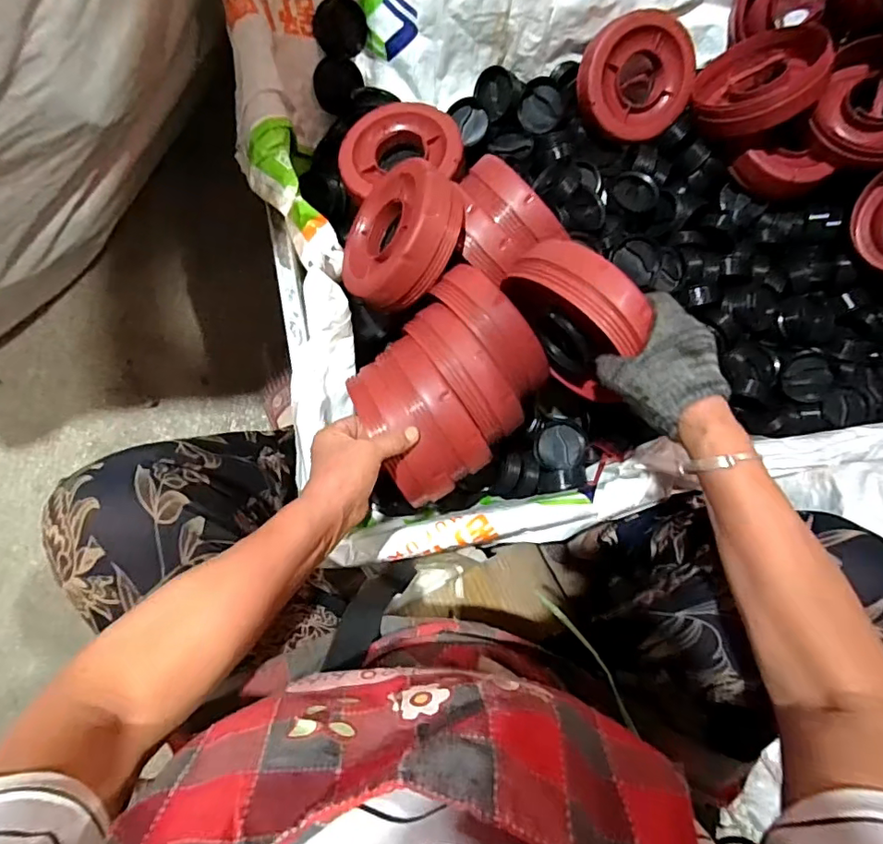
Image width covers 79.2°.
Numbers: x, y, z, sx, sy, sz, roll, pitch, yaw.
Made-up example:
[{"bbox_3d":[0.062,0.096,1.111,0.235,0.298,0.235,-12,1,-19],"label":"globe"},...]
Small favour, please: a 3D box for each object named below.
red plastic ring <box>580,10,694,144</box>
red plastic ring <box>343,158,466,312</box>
[{"bbox_3d":[0.276,-0.490,0.768,0.154,0.055,0.161,-2,106,-5],"label":"red plastic ring"},{"bbox_3d":[-0.052,-0.199,0.583,0.046,0.150,0.158,18,86,-46],"label":"red plastic ring"}]

